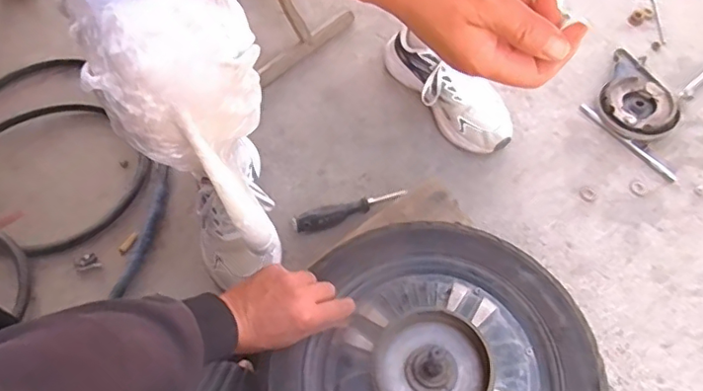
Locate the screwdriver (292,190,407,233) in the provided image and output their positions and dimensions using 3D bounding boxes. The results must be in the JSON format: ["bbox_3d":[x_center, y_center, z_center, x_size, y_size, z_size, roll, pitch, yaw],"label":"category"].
[{"bbox_3d":[-0.002,0.023,0.824,0.167,0.025,0.034,-16,65,-3],"label":"screwdriver"}]

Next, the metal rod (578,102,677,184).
[{"bbox_3d":[0.436,-0.087,0.880,0.013,0.009,0.181,-39,67,-16],"label":"metal rod"}]

